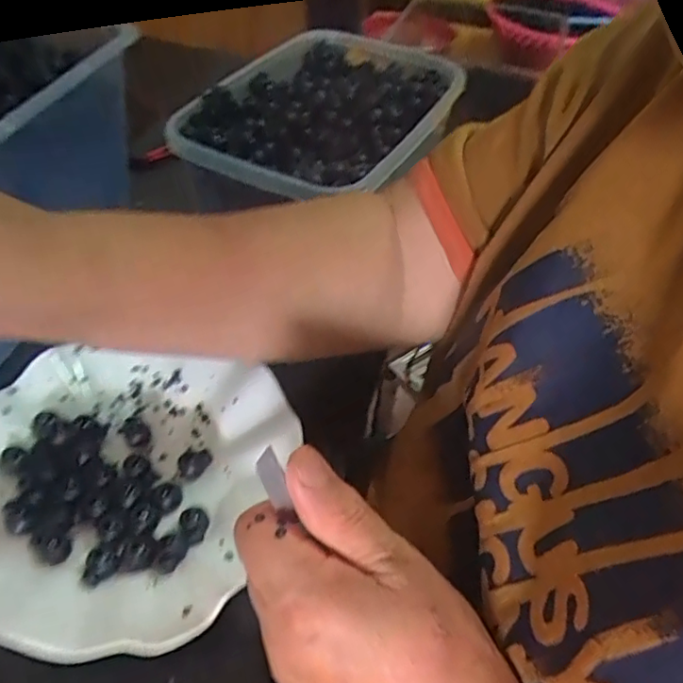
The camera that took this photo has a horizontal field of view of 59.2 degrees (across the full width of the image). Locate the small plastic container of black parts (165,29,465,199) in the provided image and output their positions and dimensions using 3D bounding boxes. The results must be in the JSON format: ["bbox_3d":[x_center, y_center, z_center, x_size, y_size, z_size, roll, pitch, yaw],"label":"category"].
[{"bbox_3d":[-0.009,-0.187,0.497,0.167,0.042,0.253,22,50,13],"label":"small plastic container of black parts"}]

